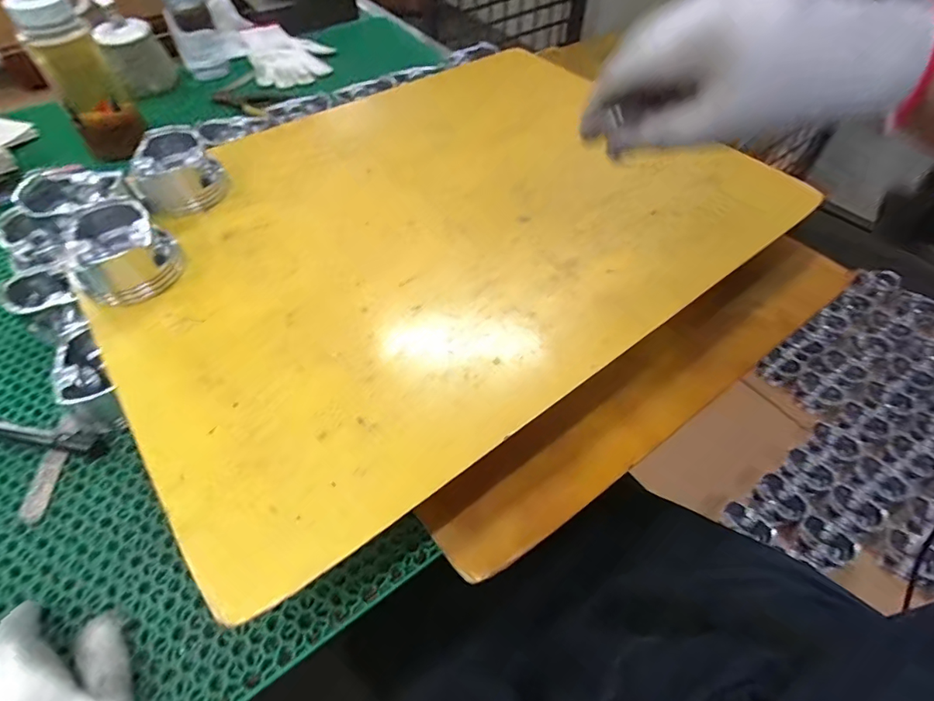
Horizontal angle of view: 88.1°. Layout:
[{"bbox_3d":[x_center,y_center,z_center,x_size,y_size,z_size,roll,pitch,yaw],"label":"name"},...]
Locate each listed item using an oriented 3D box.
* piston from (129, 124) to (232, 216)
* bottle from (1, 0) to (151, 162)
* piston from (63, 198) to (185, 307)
[{"bbox_3d":[-0.301,-0.191,0.499,0.082,0.052,0.083,-26,56,-19],"label":"piston"},{"bbox_3d":[-0.472,-0.343,0.597,0.082,0.171,0.068,-30,58,-22],"label":"bottle"},{"bbox_3d":[-0.310,-0.092,0.430,0.083,0.049,0.083,-35,60,-25],"label":"piston"}]

